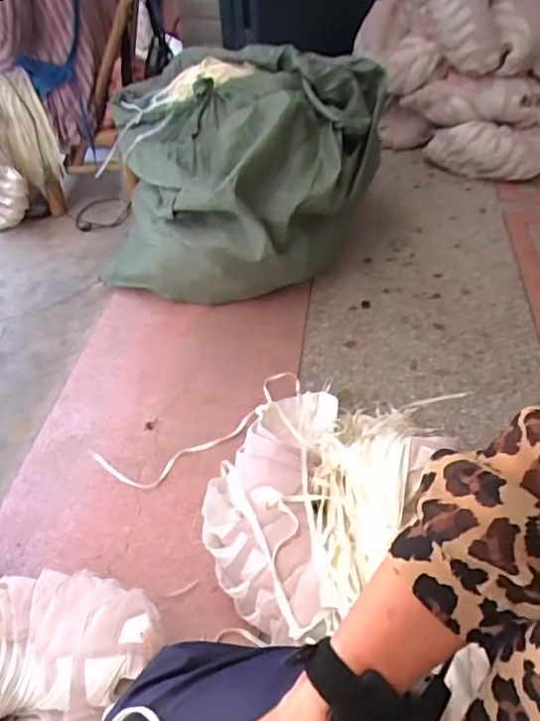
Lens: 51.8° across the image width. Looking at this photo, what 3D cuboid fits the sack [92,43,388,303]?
[{"bbox_3d":[-0.093,-0.431,1.315,0.602,0.440,0.491,10,47,13],"label":"sack"}]

